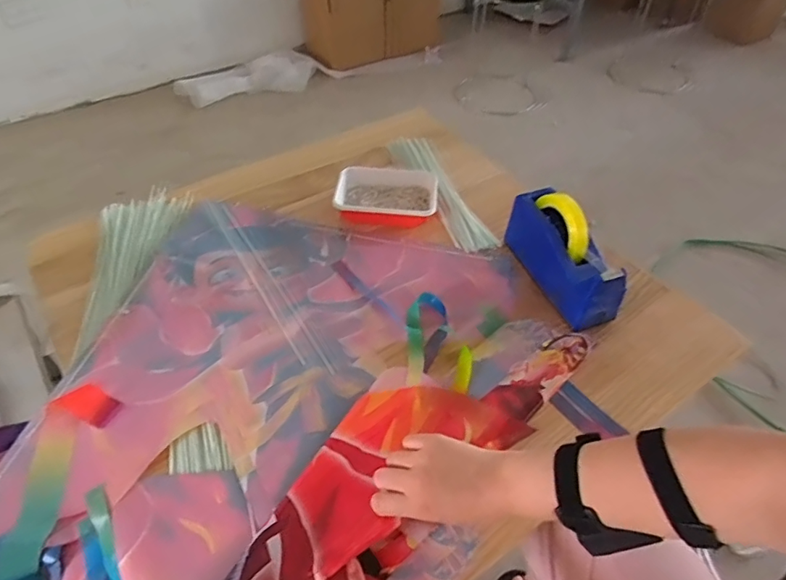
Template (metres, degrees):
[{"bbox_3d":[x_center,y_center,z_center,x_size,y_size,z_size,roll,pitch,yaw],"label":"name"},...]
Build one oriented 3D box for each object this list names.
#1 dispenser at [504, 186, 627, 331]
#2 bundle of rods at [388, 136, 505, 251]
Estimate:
[{"bbox_3d":[0.241,-0.054,0.725,0.065,0.118,0.201,-16,50,-15],"label":"dispenser"},{"bbox_3d":[0.084,-0.184,0.915,0.079,0.016,0.321,-14,50,-13],"label":"bundle of rods"}]

